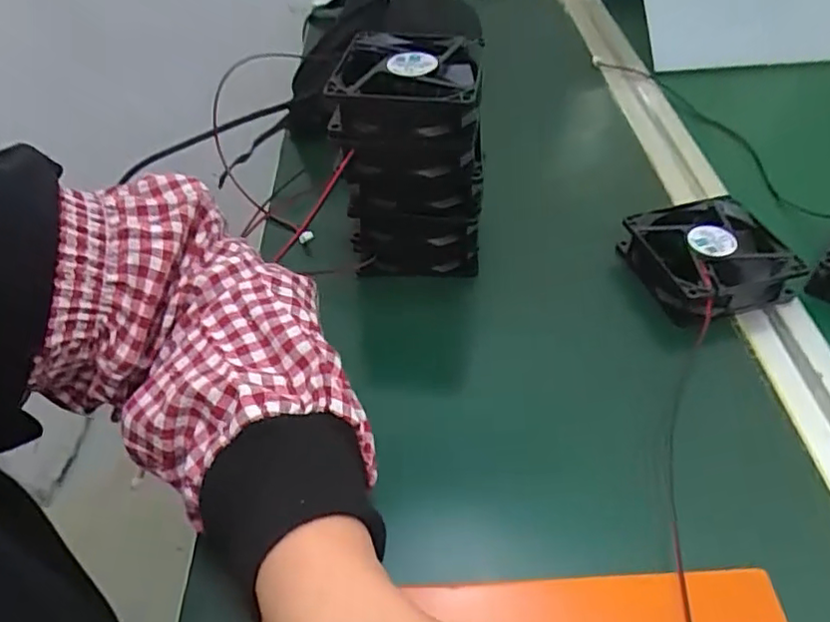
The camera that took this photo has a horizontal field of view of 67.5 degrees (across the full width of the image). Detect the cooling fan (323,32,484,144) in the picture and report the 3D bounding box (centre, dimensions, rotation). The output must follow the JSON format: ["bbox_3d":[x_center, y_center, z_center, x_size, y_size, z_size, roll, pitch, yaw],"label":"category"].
[{"bbox_3d":[-0.004,-0.134,0.358,0.083,0.033,0.085,3,46,5],"label":"cooling fan"}]

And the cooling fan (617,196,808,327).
[{"bbox_3d":[0.188,-0.036,0.387,0.088,0.025,0.080,-14,47,-11],"label":"cooling fan"}]

